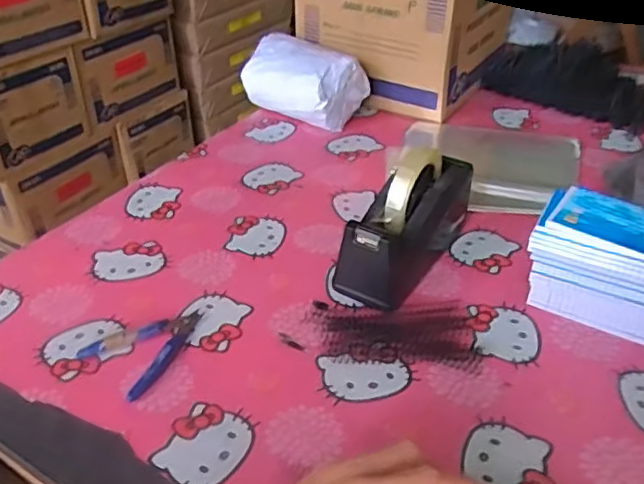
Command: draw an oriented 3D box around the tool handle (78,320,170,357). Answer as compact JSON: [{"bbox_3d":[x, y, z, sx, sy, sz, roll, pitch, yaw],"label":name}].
[{"bbox_3d":[-0.195,0.096,0.626,0.088,0.009,0.018,-16,38,-21],"label":"tool handle"}]

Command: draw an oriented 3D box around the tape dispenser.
[{"bbox_3d":[0.098,-0.025,0.700,0.073,0.124,0.210,24,42,30],"label":"tape dispenser"}]

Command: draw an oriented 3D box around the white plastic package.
[{"bbox_3d":[-0.038,-0.256,1.028,0.192,0.111,0.116,23,41,28],"label":"white plastic package"}]

